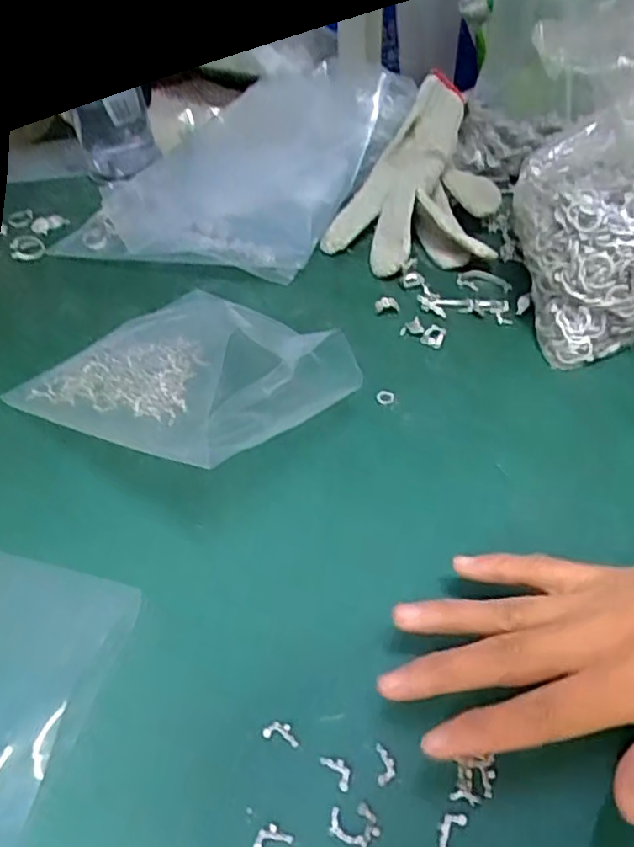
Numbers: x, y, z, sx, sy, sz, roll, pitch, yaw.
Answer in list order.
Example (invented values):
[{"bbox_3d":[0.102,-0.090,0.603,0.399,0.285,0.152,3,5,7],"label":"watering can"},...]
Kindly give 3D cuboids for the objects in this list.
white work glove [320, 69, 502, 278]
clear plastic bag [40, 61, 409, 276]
[{"bbox_3d":[0.078,-0.190,0.516,0.124,0.064,0.182,7,47,10],"label":"white work glove"},{"bbox_3d":[-0.060,-0.221,0.549,0.231,0.069,0.255,14,49,16],"label":"clear plastic bag"}]

